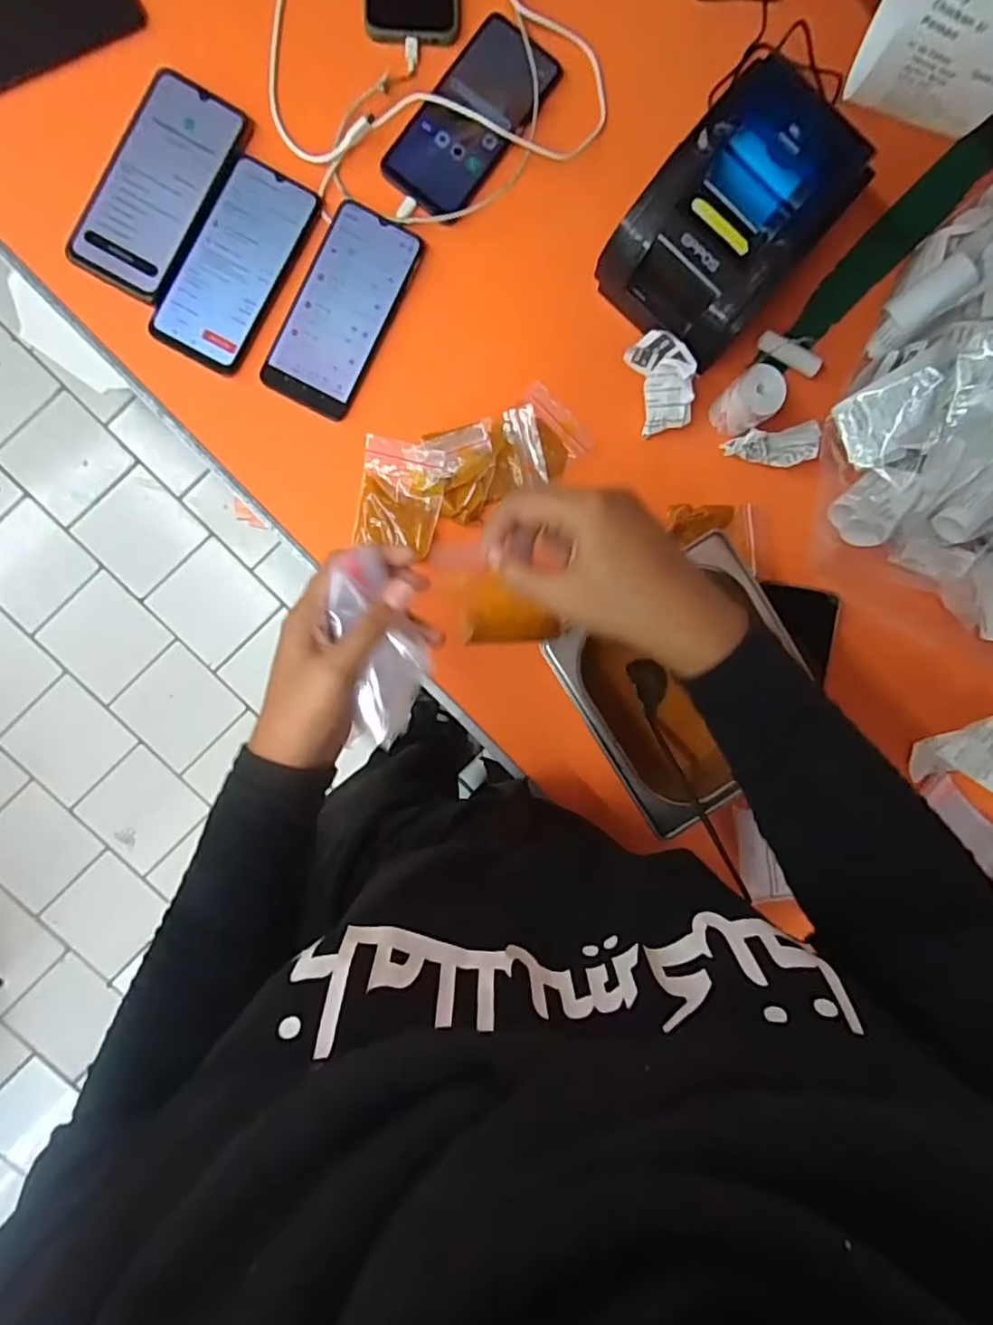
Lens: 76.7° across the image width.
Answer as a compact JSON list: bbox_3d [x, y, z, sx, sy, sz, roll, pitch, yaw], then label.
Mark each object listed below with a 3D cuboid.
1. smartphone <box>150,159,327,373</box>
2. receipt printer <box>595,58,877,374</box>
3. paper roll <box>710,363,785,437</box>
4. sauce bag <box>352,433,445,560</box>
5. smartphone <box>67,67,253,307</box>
[{"bbox_3d":[-0.212,-0.324,0.511,0.077,0.005,0.166,27,89,-4],"label":"smartphone"},{"bbox_3d":[0.179,-0.339,0.491,0.124,0.106,0.151,42,88,-6],"label":"receipt printer"},{"bbox_3d":[0.211,-0.218,0.523,0.036,0.052,0.039,0,92,-5],"label":"paper roll"},{"bbox_3d":[-0.081,-0.137,0.525,0.068,0.024,0.085,11,90,-4],"label":"sauce bag"},{"bbox_3d":[-0.273,-0.385,0.508,0.082,0.010,0.171,27,89,-4],"label":"smartphone"}]

